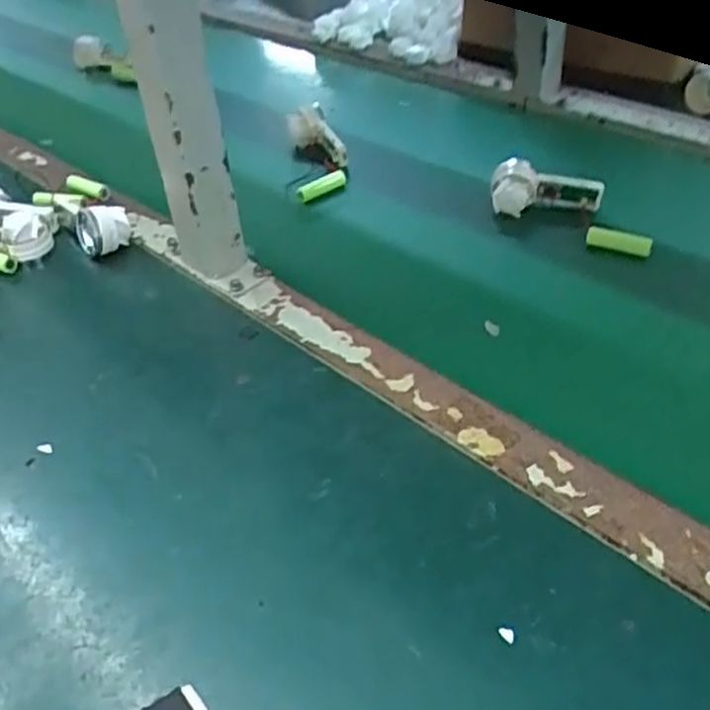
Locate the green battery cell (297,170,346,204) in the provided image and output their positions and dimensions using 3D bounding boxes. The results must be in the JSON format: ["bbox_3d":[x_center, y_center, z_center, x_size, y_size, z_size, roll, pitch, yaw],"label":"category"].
[{"bbox_3d":[-0.031,-0.157,0.692,0.050,0.016,0.016,-20,43,-14],"label":"green battery cell"}]

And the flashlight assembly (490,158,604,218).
[{"bbox_3d":[0.160,-0.137,0.626,0.091,0.039,0.028,5,41,-5],"label":"flashlight assembly"}]

